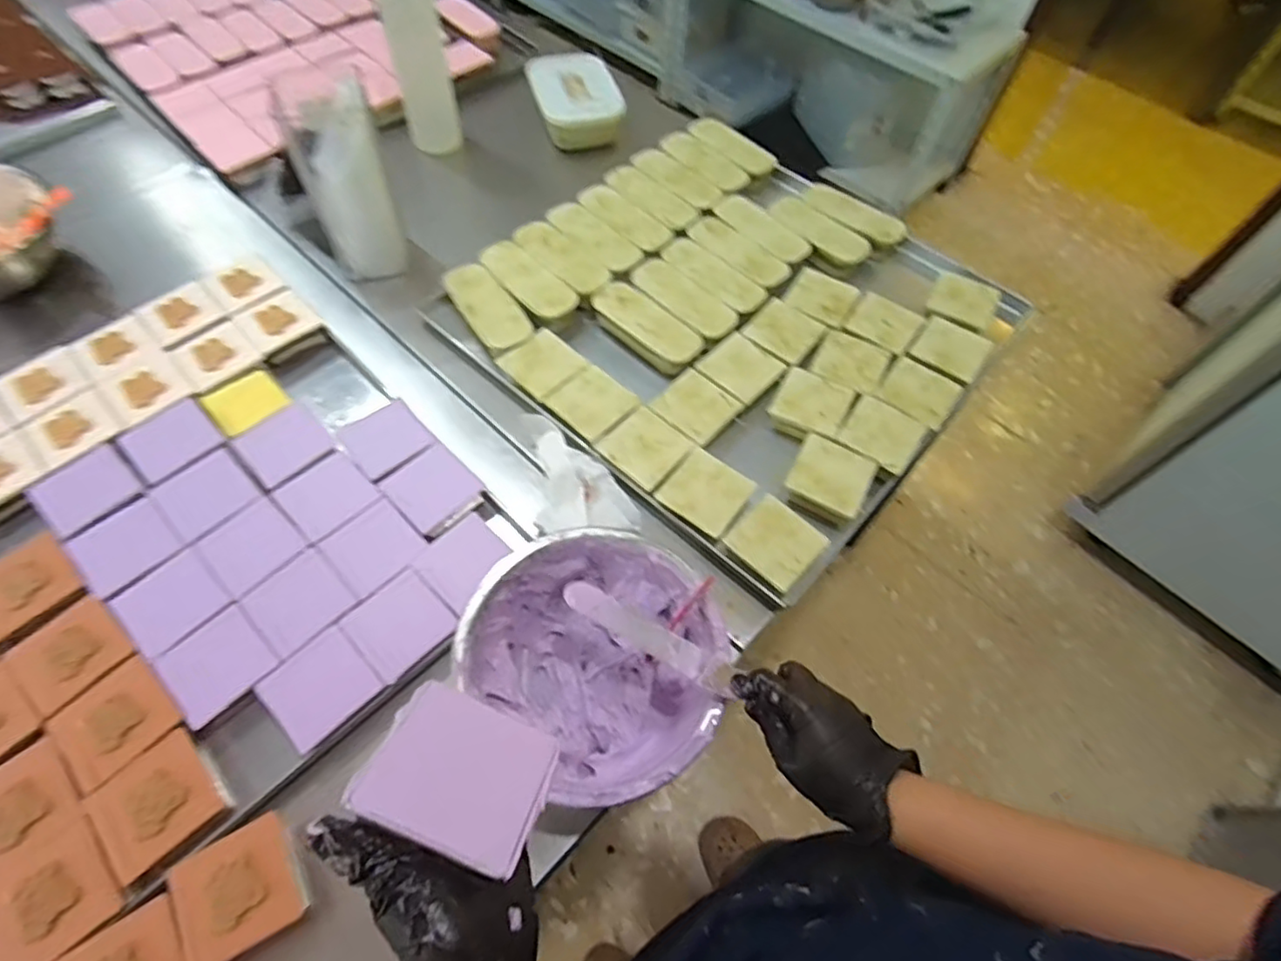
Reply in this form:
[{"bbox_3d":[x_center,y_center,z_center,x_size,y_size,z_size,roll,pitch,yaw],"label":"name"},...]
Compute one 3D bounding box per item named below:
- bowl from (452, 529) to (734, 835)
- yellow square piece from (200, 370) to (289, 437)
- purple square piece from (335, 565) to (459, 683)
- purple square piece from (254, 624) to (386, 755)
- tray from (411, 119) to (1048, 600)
[{"bbox_3d":[-0.037,0.167,0.591,0.213,0.101,0.227,1,60,-2],"label":"bowl"},{"bbox_3d":[-0.463,-0.093,0.752,0.077,0.016,0.066,-39,69,-22],"label":"yellow square piece"},{"bbox_3d":[-0.233,0.138,0.619,0.087,0.005,0.085,40,66,19],"label":"purple square piece"},{"bbox_3d":[-0.299,0.191,0.595,0.083,0.004,0.086,40,66,19],"label":"purple square piece"},{"bbox_3d":[0.128,-0.227,0.872,0.607,0.064,0.594,40,66,19],"label":"tray"}]

